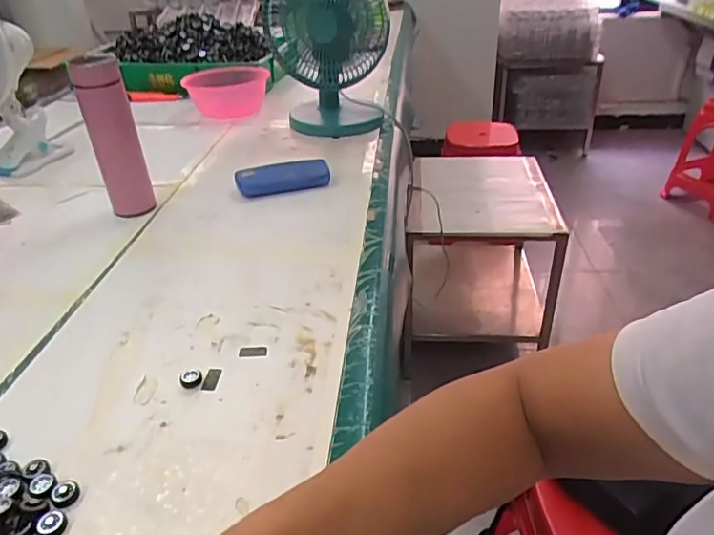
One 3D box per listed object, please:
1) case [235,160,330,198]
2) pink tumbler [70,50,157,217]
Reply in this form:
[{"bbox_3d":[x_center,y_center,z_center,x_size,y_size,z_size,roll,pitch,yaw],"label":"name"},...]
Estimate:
[{"bbox_3d":[-0.119,-0.144,0.895,0.152,0.041,0.052,-10,33,-11],"label":"case"},{"bbox_3d":[-0.344,-0.179,0.786,0.062,0.231,0.054,-19,36,-24],"label":"pink tumbler"}]

